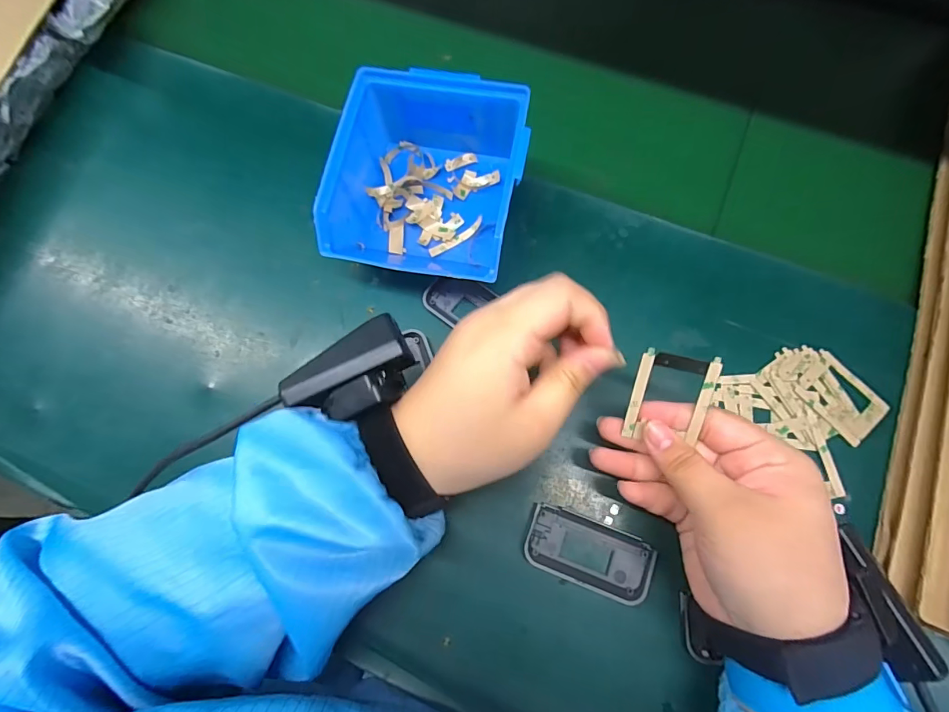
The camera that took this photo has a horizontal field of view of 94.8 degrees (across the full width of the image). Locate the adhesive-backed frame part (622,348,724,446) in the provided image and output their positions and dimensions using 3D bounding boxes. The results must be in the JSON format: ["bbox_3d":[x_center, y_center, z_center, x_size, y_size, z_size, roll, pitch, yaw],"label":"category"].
[{"bbox_3d":[0.107,0.023,0.238,0.040,0.004,0.050,11,108,10],"label":"adhesive-backed frame part"}]

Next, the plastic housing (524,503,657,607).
[{"bbox_3d":[0.070,0.122,0.271,0.076,0.009,0.039,20,75,7],"label":"plastic housing"}]

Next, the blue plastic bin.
[{"bbox_3d":[-0.031,-0.122,0.310,0.125,0.066,0.133,9,74,4],"label":"blue plastic bin"}]

